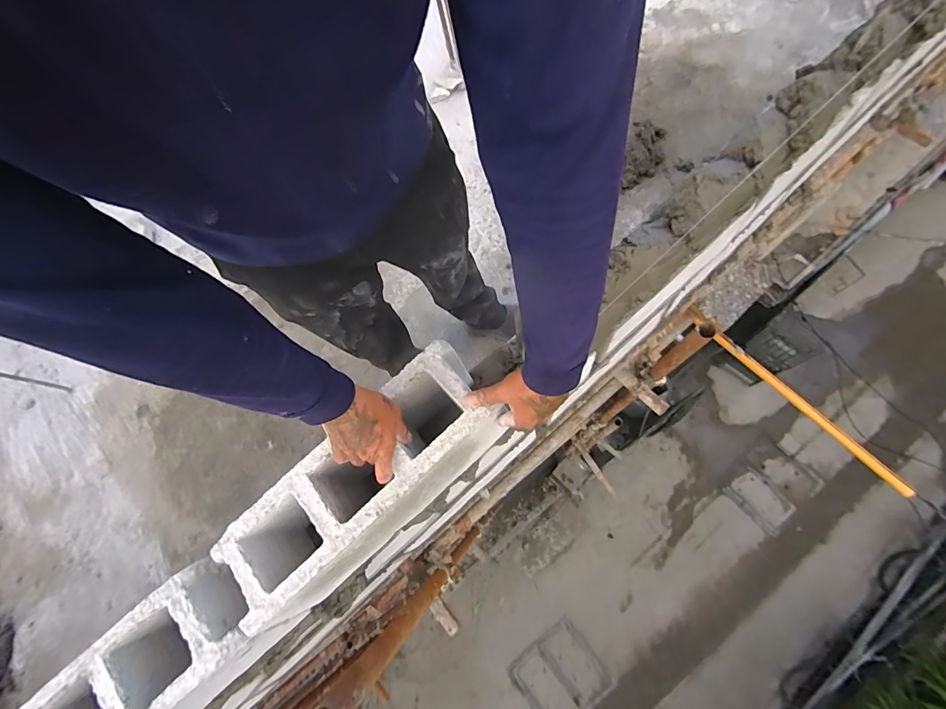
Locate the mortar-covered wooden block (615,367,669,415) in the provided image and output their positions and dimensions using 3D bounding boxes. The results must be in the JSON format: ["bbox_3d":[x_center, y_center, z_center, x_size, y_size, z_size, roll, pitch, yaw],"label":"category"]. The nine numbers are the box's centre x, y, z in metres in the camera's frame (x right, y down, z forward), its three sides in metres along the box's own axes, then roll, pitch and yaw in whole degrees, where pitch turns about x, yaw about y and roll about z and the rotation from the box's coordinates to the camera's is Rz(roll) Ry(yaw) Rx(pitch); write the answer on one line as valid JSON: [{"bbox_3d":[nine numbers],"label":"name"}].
[{"bbox_3d":[0.600,0.128,1.509,0.057,0.053,0.205,-42,71,-6],"label":"mortar-covered wooden block"}]

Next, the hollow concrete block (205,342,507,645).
[{"bbox_3d":[-0.129,0.173,0.601,0.378,0.201,0.129,-42,74,-7],"label":"hollow concrete block"}]

